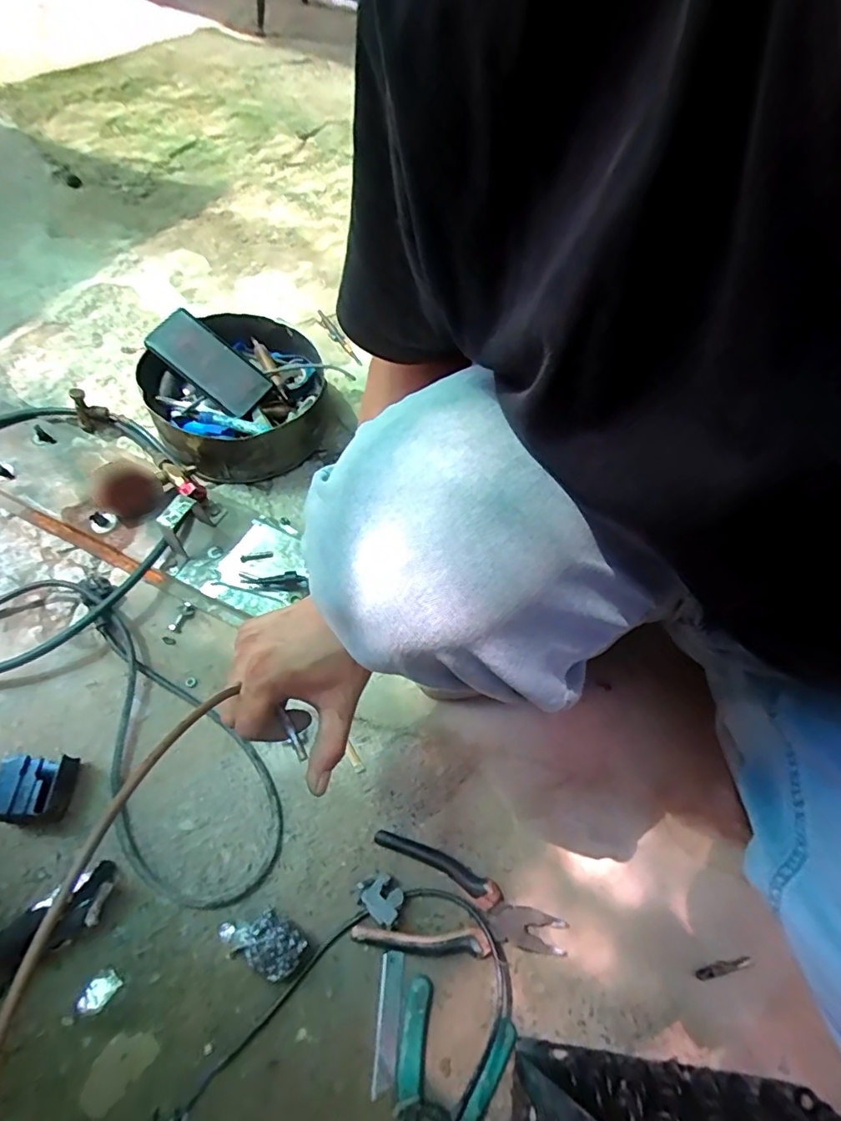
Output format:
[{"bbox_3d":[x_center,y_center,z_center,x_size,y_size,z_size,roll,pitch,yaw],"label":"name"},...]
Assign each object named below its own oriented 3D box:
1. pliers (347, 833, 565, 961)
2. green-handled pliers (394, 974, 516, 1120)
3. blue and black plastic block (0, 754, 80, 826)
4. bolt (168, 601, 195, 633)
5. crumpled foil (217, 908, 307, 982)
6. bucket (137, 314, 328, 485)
[{"bbox_3d":[0.039,0.330,0.504,0.187,0.015,0.091,15,58,4],"label":"pliers"},{"bbox_3d":[0.014,0.433,0.443,0.093,0.021,0.123,23,59,9],"label":"green-handled pliers"},{"bbox_3d":[-0.374,0.223,0.525,0.057,0.047,0.059,-1,59,-6],"label":"blue and black plastic block"},{"bbox_3d":[-0.287,0.068,0.649,0.020,0.009,0.039,22,59,9],"label":"bolt"},{"bbox_3d":[-0.141,0.337,0.477,0.074,0.035,0.042,22,59,9],"label":"crumpled foil"},{"bbox_3d":[-0.259,-0.235,0.766,0.224,0.096,0.246,34,59,16],"label":"bucket"}]

